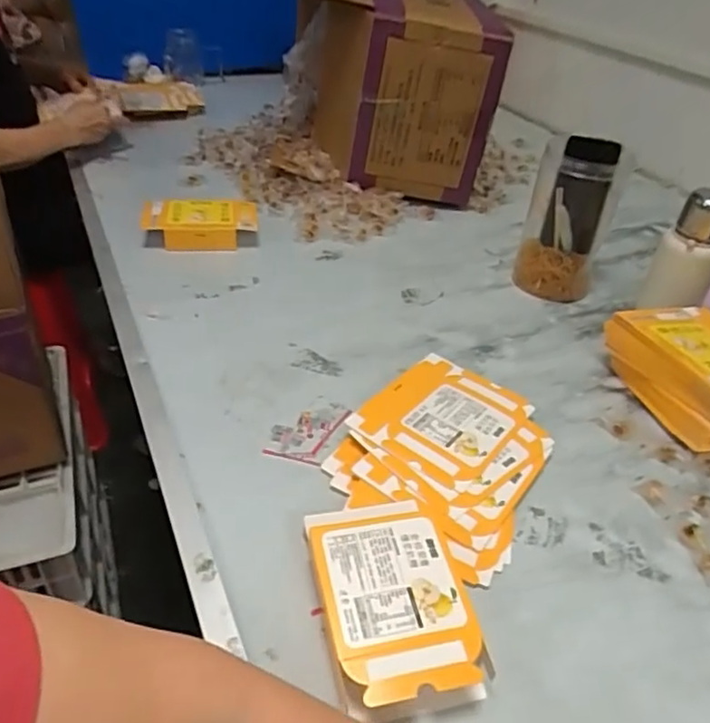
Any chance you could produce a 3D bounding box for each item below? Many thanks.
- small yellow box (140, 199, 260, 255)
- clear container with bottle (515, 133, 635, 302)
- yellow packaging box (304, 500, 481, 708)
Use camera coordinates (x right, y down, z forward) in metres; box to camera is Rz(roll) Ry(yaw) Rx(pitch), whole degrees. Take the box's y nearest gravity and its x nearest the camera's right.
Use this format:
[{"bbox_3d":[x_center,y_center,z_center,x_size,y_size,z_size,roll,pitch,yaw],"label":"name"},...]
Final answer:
[{"bbox_3d":[-0.234,-0.206,0.946,0.170,0.049,0.081,-1,37,-7],"label":"small yellow box"},{"bbox_3d":[0.302,-0.198,0.881,0.113,0.201,0.108,16,38,14],"label":"clear container with bottle"},{"bbox_3d":[0.029,0.180,0.469,0.103,0.042,0.145,-7,39,-15],"label":"yellow packaging box"}]

